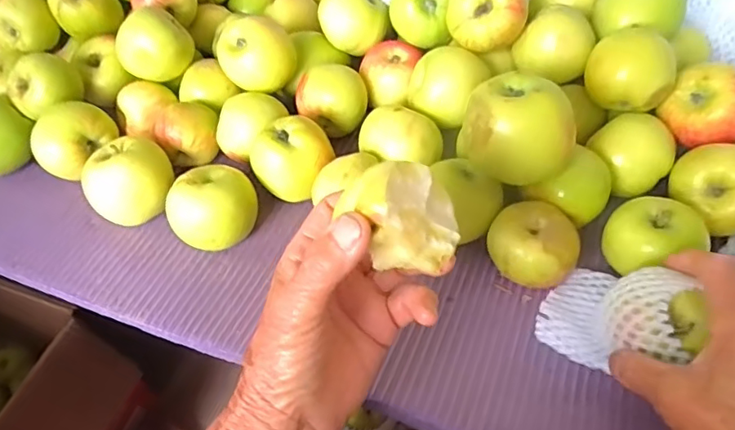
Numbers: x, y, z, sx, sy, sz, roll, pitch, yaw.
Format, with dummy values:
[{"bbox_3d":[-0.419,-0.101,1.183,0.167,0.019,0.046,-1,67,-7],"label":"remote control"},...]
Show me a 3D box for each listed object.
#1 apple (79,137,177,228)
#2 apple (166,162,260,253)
[{"bbox_3d":[-0.190,-0.025,0.440,0.068,0.060,0.058,-31,56,-18],"label":"apple"},{"bbox_3d":[-0.118,-0.003,0.421,0.058,0.054,0.063,-3,52,3],"label":"apple"}]

